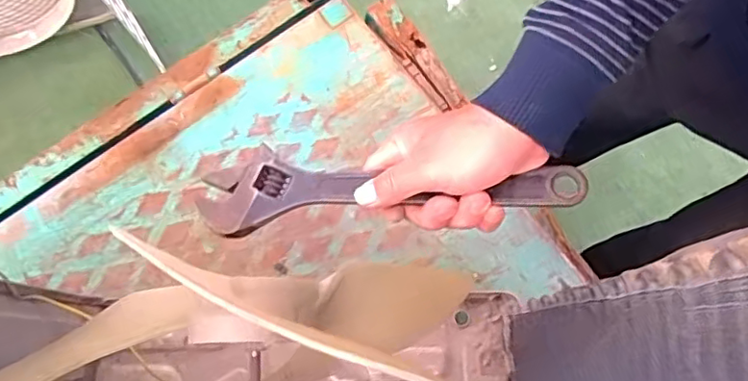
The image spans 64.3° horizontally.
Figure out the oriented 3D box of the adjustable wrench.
[{"bbox_3d":[0.006,-0.003,0.443,0.286,0.013,0.061,-2,77,10],"label":"adjustable wrench"}]

